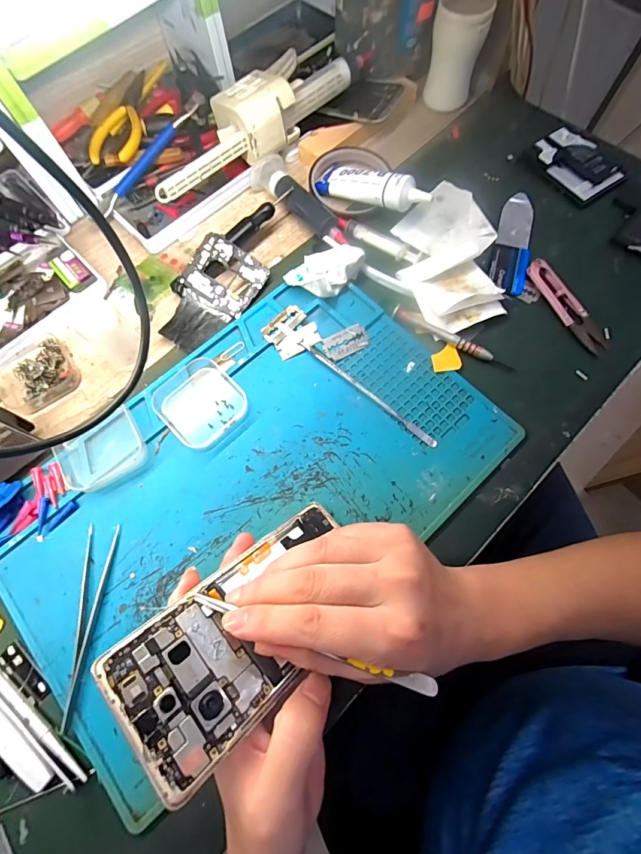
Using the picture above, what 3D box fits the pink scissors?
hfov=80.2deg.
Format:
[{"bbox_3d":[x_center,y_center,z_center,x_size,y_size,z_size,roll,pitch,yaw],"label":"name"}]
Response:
[{"bbox_3d":[0.222,-0.110,0.342,0.022,0.009,0.100,-24,72,-6],"label":"pink scissors"}]

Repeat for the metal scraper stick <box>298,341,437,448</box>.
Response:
[{"bbox_3d":[0.038,-0.031,0.322,0.145,0.005,0.007,40,77,13],"label":"metal scraper stick"}]

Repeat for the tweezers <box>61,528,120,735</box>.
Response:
[{"bbox_3d":[-0.163,0.136,0.271,0.024,0.010,0.126,-5,71,0],"label":"tweezers"}]

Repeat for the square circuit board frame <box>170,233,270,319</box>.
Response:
[{"bbox_3d":[-0.092,-0.139,0.358,0.069,0.008,0.066,36,86,-4],"label":"square circuit board frame"}]

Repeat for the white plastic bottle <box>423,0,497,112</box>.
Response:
[{"bbox_3d":[0.142,-0.394,0.401,0.053,0.083,0.043,16,73,7],"label":"white plastic bottle"}]

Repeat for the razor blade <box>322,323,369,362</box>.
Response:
[{"bbox_3d":[0.022,-0.075,0.336,0.041,0.004,0.022,-28,88,-10],"label":"razor blade"}]

